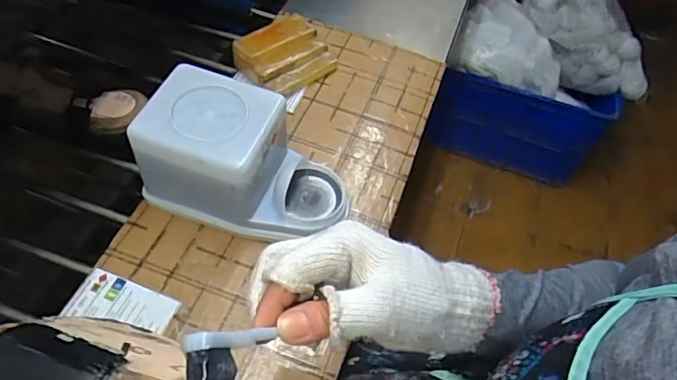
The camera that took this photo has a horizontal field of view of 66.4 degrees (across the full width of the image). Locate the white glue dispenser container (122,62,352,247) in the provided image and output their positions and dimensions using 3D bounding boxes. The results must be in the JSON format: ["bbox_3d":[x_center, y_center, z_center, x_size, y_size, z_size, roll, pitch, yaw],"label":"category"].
[{"bbox_3d":[-0.080,-0.024,0.477,0.181,0.109,0.099,17,55,5],"label":"white glue dispenser container"}]

